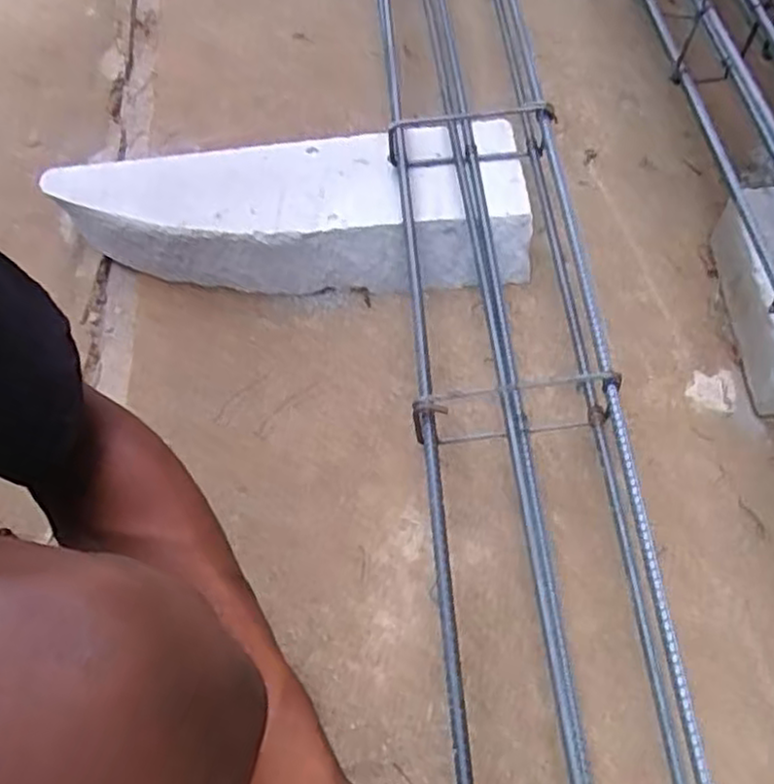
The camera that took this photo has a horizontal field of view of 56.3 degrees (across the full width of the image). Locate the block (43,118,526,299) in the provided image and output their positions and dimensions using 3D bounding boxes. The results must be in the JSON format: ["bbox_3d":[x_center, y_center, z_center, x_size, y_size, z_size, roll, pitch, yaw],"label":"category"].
[{"bbox_3d":[-0.079,-0.182,0.737,0.432,0.097,0.172,0,61,4],"label":"block"}]

